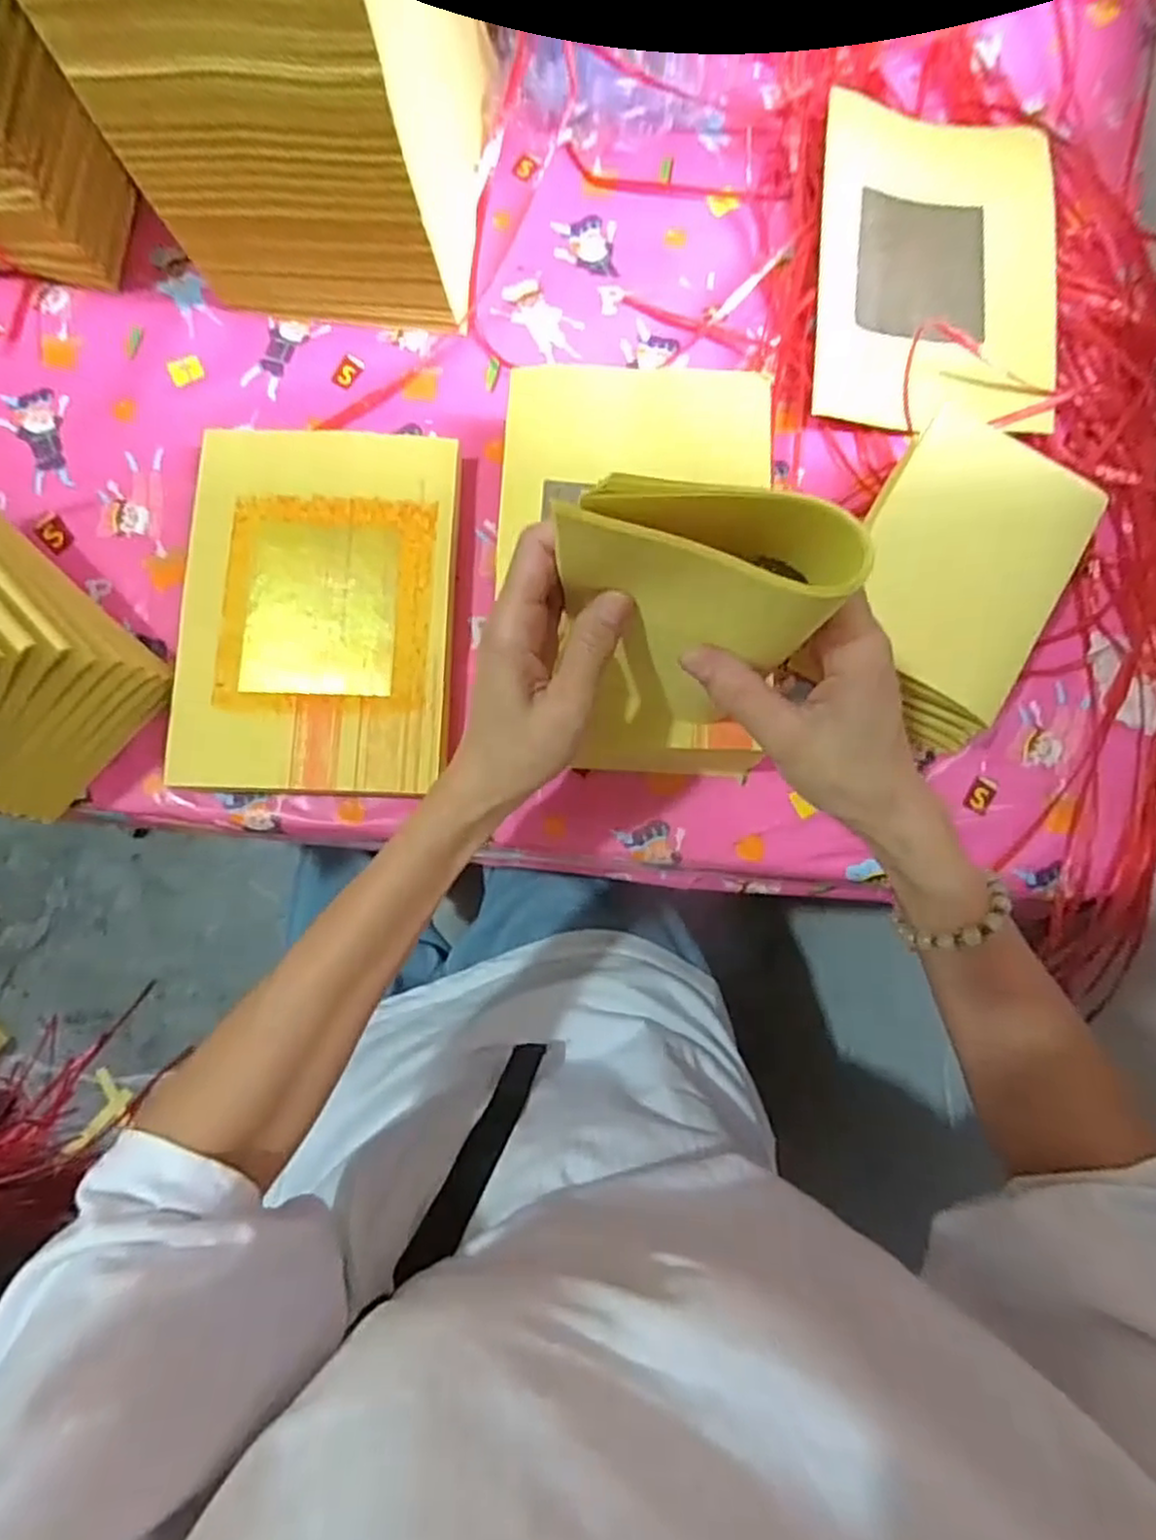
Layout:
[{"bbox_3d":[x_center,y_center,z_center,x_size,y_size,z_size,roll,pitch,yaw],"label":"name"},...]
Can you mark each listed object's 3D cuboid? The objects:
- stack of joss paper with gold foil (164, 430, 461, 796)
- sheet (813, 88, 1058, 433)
[{"bbox_3d":[-0.160,-0.098,0.448,0.162,0.027,0.225,2,82,-1],"label":"stack of joss paper with gold foil"},{"bbox_3d":[0.243,-0.340,0.479,0.160,0.027,0.237,4,82,-1],"label":"sheet"}]

